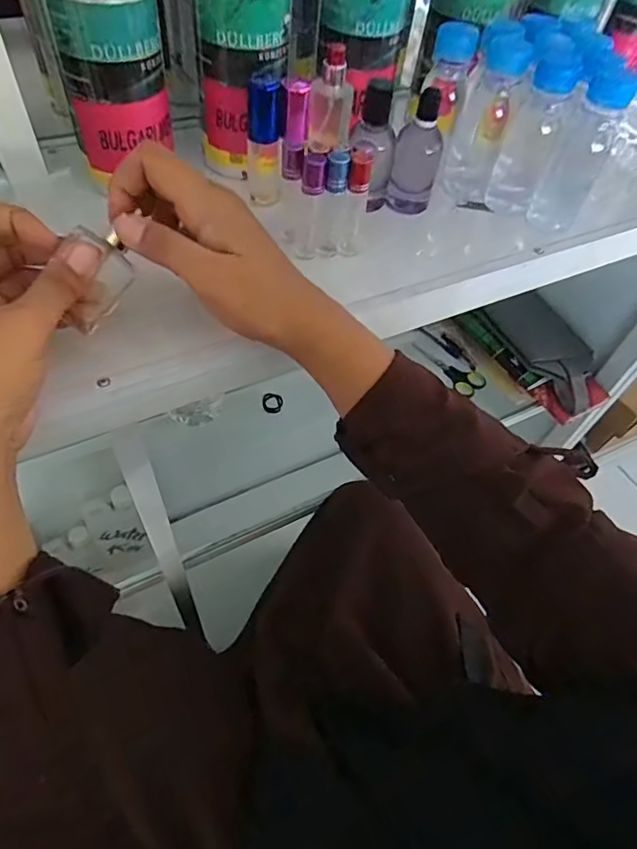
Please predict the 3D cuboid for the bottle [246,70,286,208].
[{"bbox_3d":[-0.040,-0.218,0.402,0.027,0.088,0.023,-3,54,-8],"label":"bottle"}]

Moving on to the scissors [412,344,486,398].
[{"bbox_3d":[0.218,-0.097,0.850,0.058,0.014,0.130,-28,61,-24],"label":"scissors"}]

